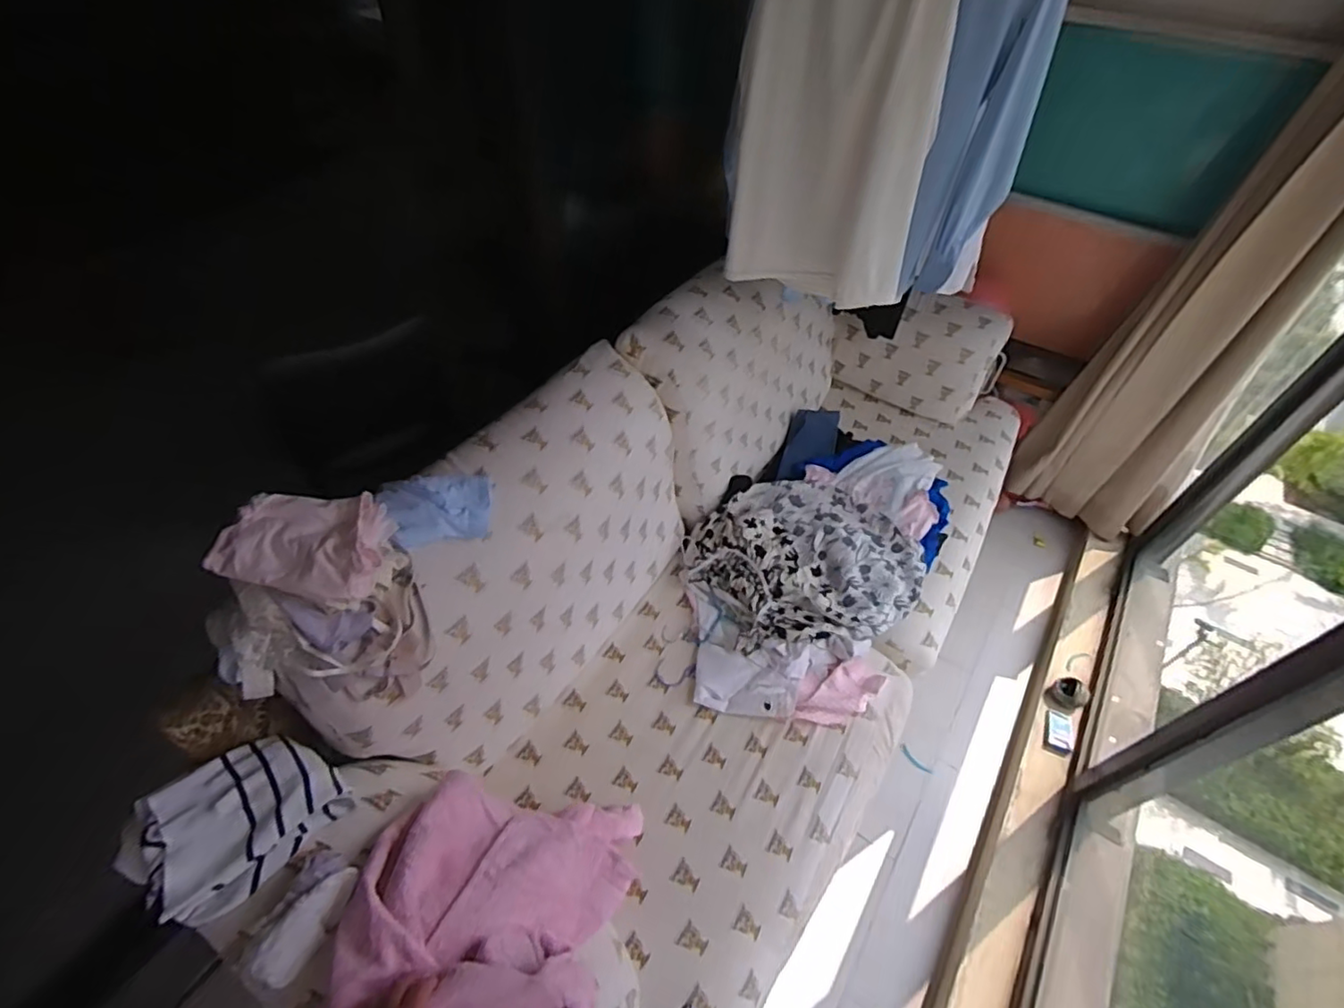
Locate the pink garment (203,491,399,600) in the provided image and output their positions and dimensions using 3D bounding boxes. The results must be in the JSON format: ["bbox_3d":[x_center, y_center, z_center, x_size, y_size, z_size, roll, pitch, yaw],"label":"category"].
[{"bbox_3d":[-0.512,0.055,0.829,0.201,0.067,0.176,-3,49,-6],"label":"pink garment"}]

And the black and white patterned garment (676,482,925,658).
[{"bbox_3d":[0.315,0.131,1.424,0.499,0.096,0.453,-20,52,-19],"label":"black and white patterned garment"}]

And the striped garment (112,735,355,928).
[{"bbox_3d":[-0.588,0.415,0.810,0.205,0.070,0.210,35,56,25],"label":"striped garment"}]

